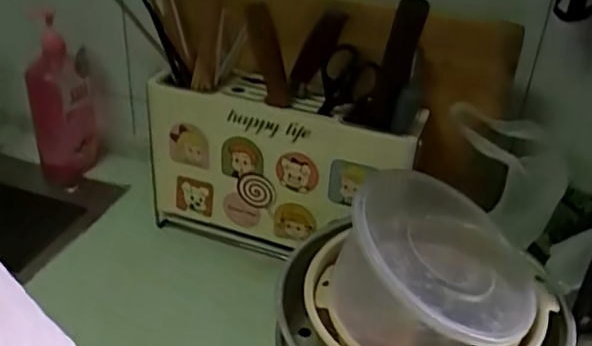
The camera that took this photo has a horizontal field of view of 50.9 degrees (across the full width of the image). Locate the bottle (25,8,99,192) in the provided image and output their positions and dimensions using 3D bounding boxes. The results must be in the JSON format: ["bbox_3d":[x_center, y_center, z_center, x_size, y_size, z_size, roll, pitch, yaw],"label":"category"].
[{"bbox_3d":[-0.367,-0.110,0.977,0.095,0.250,0.071,-10,35,-21],"label":"bottle"}]

